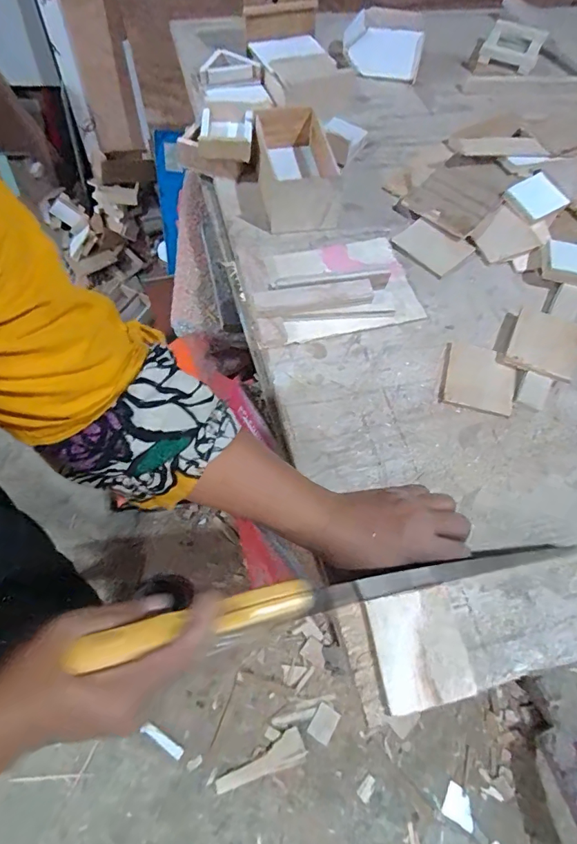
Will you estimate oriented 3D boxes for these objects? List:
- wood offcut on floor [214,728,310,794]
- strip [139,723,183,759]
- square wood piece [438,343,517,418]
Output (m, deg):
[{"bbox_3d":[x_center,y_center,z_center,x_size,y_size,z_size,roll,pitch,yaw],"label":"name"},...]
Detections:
[{"bbox_3d":[-0.058,0.693,0.890,0.183,0.007,0.055,-20,61,-13],"label":"wood offcut on floor"},{"bbox_3d":[-0.256,0.653,0.895,0.093,0.005,0.021,32,63,8],"label":"strip"},{"bbox_3d":[0.210,-0.050,0.486,0.076,0.006,0.085,16,61,5],"label":"square wood piece"}]

